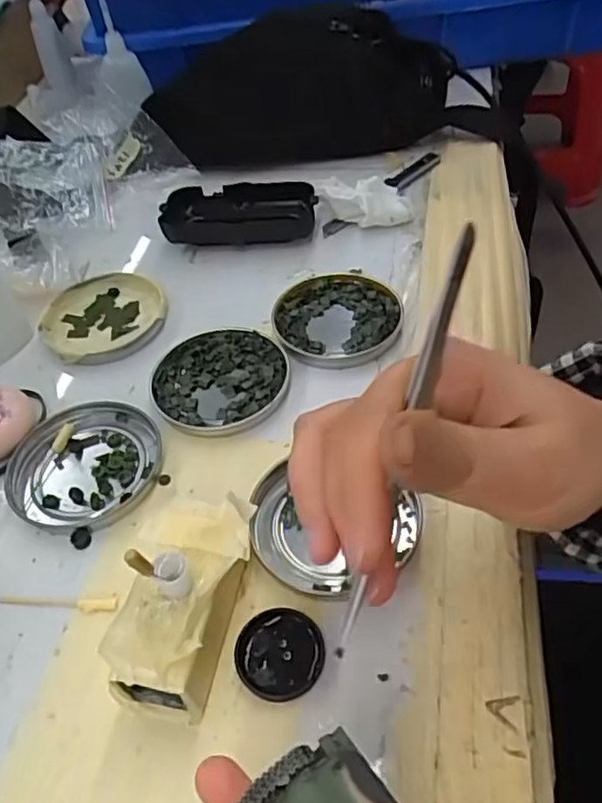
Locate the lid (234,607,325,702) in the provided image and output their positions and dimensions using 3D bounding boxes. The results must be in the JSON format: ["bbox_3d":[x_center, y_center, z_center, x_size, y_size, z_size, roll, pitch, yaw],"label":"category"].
[{"bbox_3d":[-0.009,0.103,0.261,0.035,0.006,0.035,-3,48,4],"label":"lid"}]

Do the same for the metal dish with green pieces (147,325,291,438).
[{"bbox_3d":[-0.047,-0.013,0.368,0.077,0.009,0.074,-3,48,4],"label":"metal dish with green pieces"}]

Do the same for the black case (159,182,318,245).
[{"bbox_3d":[-0.044,-0.134,0.466,0.107,0.026,0.048,-2,48,5],"label":"black case"}]

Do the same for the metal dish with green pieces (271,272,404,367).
[{"bbox_3d":[0.023,-0.053,0.396,0.077,0.010,0.078,-3,48,4],"label":"metal dish with green pieces"}]

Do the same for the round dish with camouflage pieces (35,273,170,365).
[{"bbox_3d":[-0.129,-0.055,0.418,0.078,0.012,0.079,-3,48,4],"label":"round dish with camouflage pieces"}]

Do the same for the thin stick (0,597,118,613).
[{"bbox_3d":[-0.111,0.091,0.288,0.061,0.004,0.006,1,49,8],"label":"thin stick"}]

